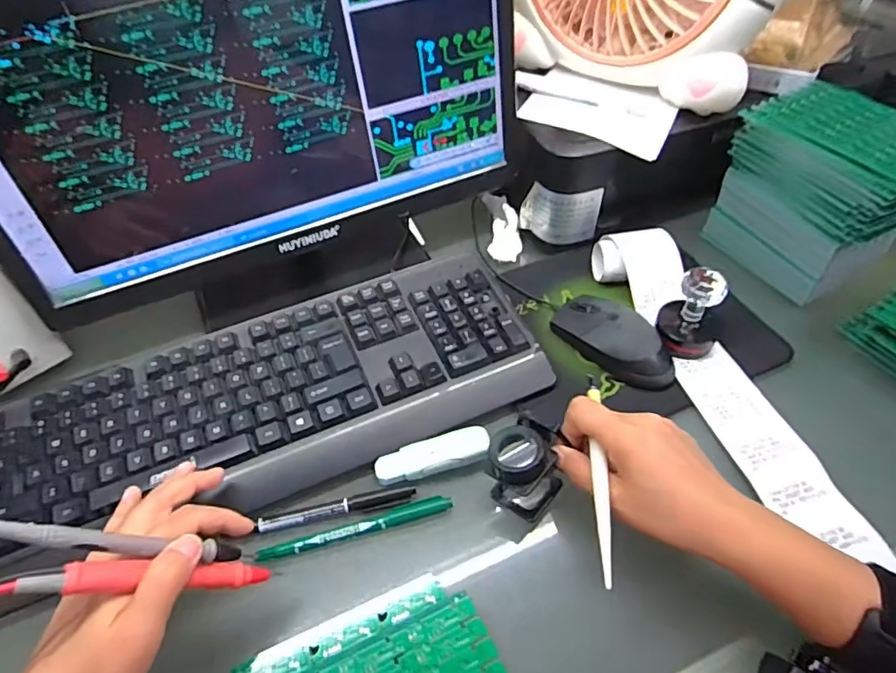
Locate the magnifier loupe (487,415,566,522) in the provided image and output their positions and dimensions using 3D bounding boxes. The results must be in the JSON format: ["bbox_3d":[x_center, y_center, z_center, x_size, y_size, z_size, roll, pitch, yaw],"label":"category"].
[{"bbox_3d":[0.055,0.091,0.397,0.048,0.057,0.049,-1,49,1],"label":"magnifier loupe"}]

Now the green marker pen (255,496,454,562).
[{"bbox_3d":[-0.063,0.134,0.395,0.134,0.010,0.012,-14,50,-10],"label":"green marker pen"}]

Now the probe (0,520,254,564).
[{"bbox_3d":[-0.164,0.110,0.299,0.008,0.136,0.013,-39,48,18],"label":"probe"}]

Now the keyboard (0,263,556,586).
[{"bbox_3d":[-0.134,0.048,0.450,0.423,0.034,0.164,-16,50,-12],"label":"keyboard"}]

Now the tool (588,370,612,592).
[{"bbox_3d":[0.097,0.087,0.358,0.008,0.007,0.136,3,52,5],"label":"tool"}]

